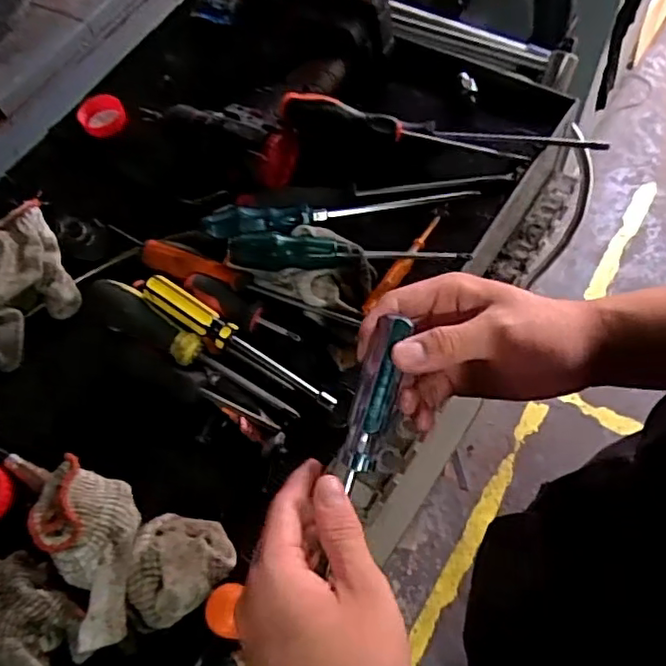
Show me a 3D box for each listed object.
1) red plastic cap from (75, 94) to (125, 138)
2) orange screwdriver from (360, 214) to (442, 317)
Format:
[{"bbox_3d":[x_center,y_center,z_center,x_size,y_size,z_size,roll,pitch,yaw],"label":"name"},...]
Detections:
[{"bbox_3d":[-0.240,-0.226,0.646,0.046,0.018,0.042,-3,62,6],"label":"red plastic cap"},{"bbox_3d":[0.059,-0.058,0.521,0.012,0.014,0.107,31,70,21],"label":"orange screwdriver"}]

